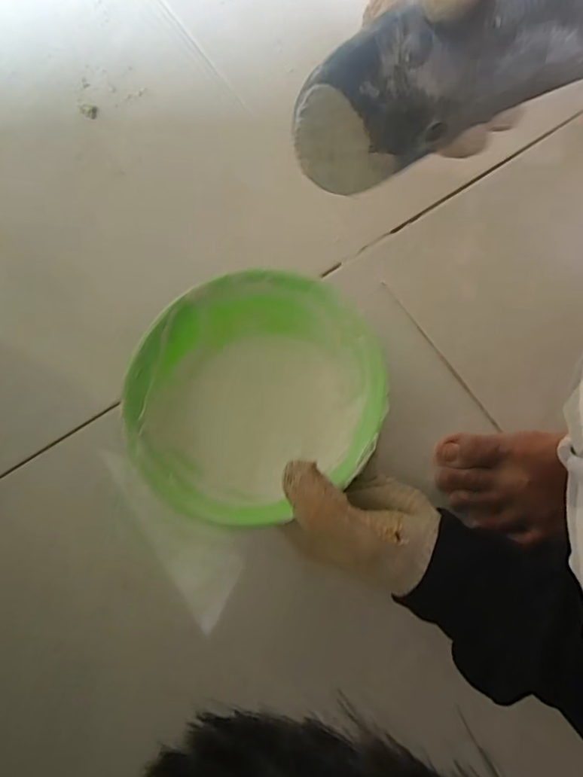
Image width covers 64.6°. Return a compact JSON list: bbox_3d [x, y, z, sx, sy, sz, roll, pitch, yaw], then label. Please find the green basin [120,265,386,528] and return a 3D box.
[{"bbox_3d":[-0.027,0.001,0.303,0.162,0.057,0.154,0,77,1],"label":"green basin"}]

